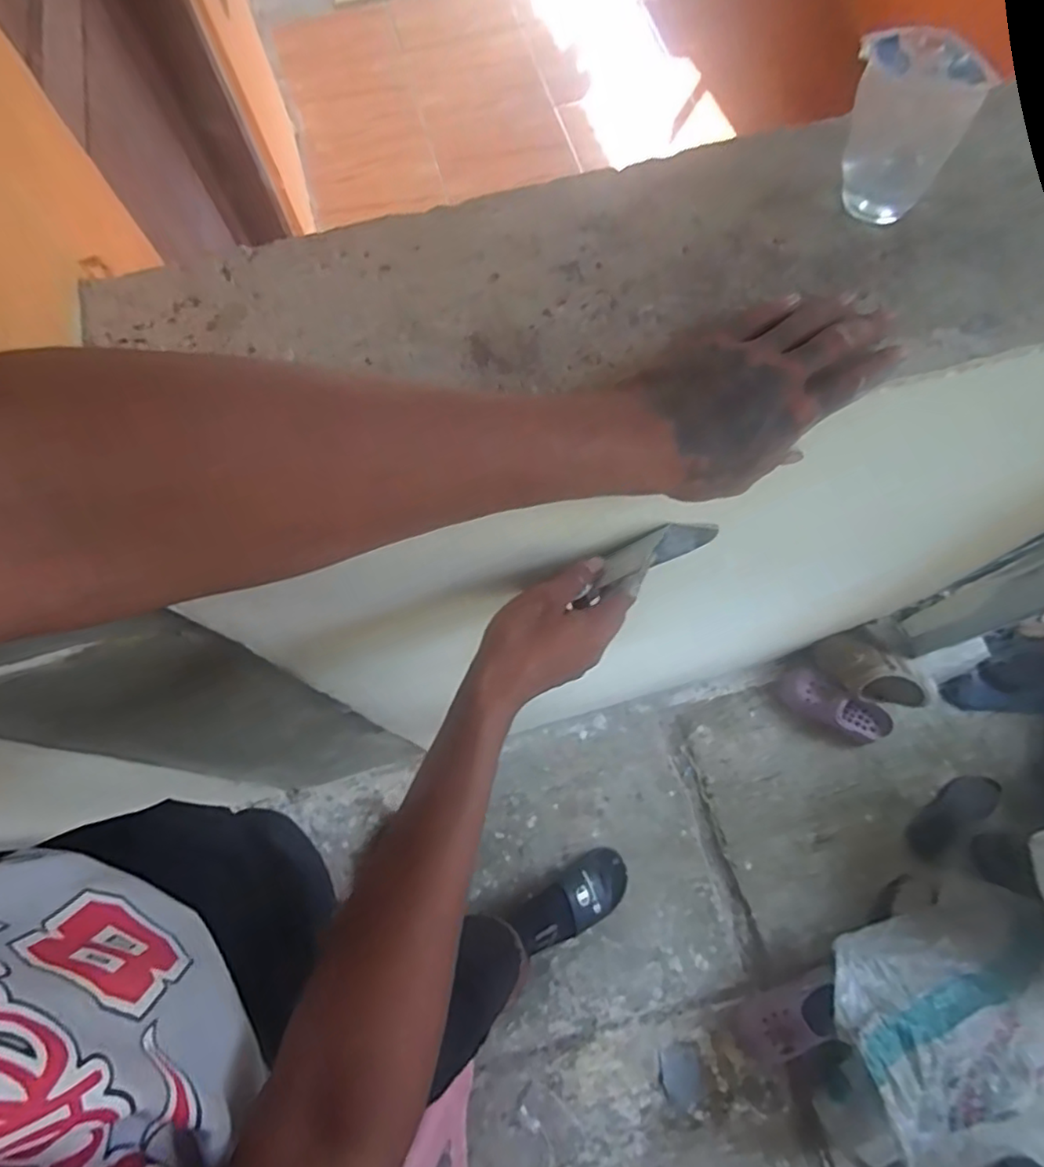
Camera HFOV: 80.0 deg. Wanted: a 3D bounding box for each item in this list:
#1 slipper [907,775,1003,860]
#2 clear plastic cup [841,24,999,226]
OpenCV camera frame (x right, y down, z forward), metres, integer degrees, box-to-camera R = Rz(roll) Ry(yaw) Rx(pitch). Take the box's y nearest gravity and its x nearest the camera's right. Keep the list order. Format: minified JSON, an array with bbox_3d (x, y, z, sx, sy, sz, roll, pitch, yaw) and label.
[{"bbox_3d":[0.855,0.452,1.232,0.231,0.032,0.078,-29,71,-8],"label":"slipper"},{"bbox_3d":[0.229,-0.277,0.377,0.069,0.082,0.066,33,74,13],"label":"clear plastic cup"}]

